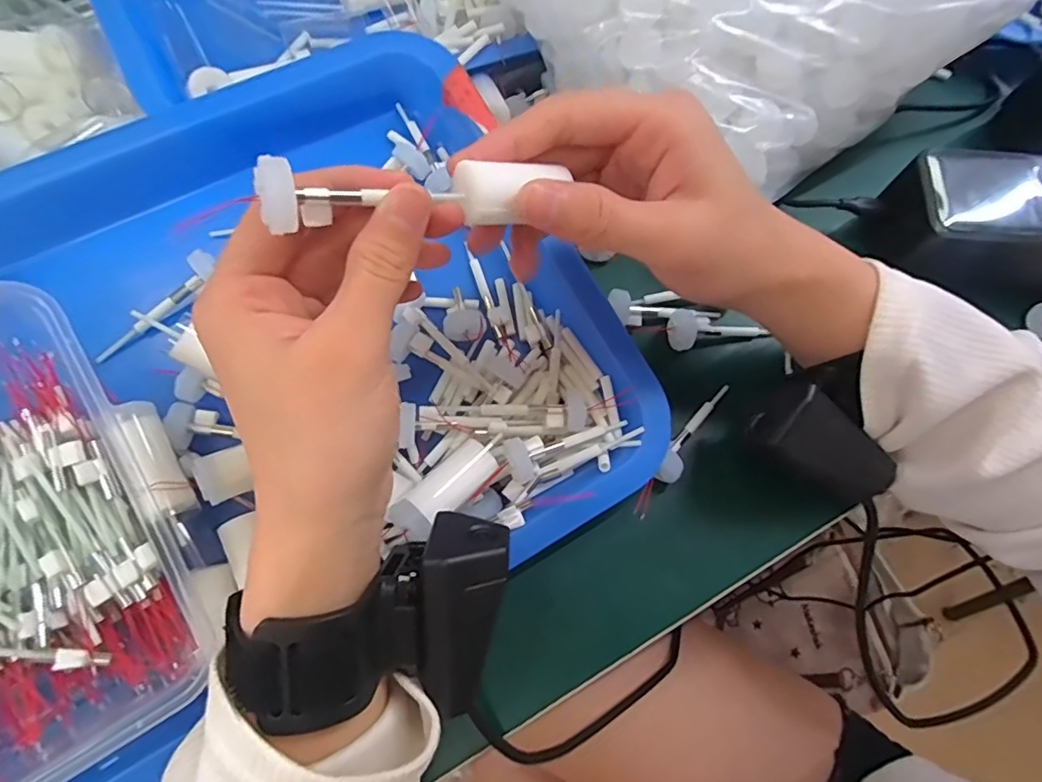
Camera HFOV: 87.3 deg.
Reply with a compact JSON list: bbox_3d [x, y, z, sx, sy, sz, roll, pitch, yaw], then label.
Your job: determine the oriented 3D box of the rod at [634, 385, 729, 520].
[{"bbox_3d":[0.080,0.026,0.269,0.012,0.022,0.083,33,74,9],"label":"rod"}]

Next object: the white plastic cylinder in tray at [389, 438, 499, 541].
[{"bbox_3d":[-0.034,0.043,0.241,0.049,0.015,0.020,-38,76,-28],"label":"white plastic cylinder in tray"}]

